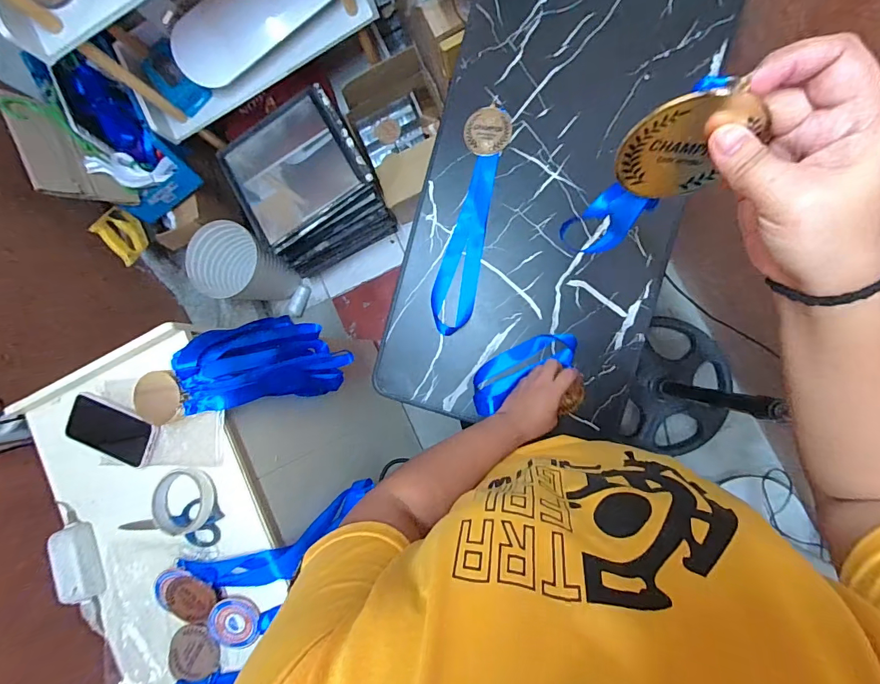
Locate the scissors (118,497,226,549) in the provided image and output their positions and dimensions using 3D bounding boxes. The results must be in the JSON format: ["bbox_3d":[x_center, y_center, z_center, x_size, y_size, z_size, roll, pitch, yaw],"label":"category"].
[{"bbox_3d":[-0.382,0.268,0.597,0.153,0.023,0.065,-17,86,8],"label":"scissors"}]

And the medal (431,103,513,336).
[{"bbox_3d":[0.047,-0.192,0.669,0.069,0.011,0.356,12,91,9],"label":"medal"}]

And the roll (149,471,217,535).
[{"bbox_3d":[-0.362,0.222,0.588,0.090,0.026,0.084,0,89,8],"label":"roll"}]

